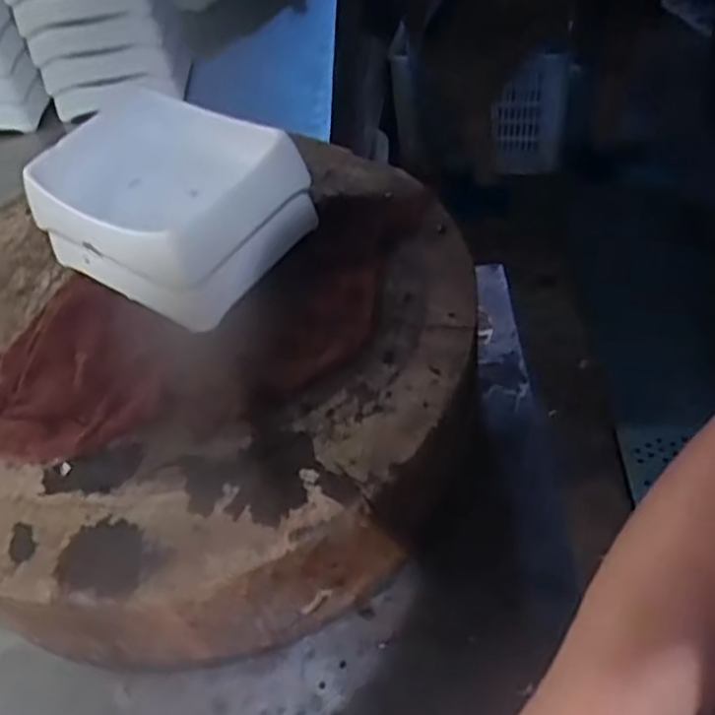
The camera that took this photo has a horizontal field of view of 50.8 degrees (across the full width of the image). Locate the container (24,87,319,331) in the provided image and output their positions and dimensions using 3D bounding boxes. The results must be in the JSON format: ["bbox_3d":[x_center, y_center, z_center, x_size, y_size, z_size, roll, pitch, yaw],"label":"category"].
[{"bbox_3d":[-0.125,-0.101,0.504,0.153,0.079,0.118,24,55,28],"label":"container"}]

